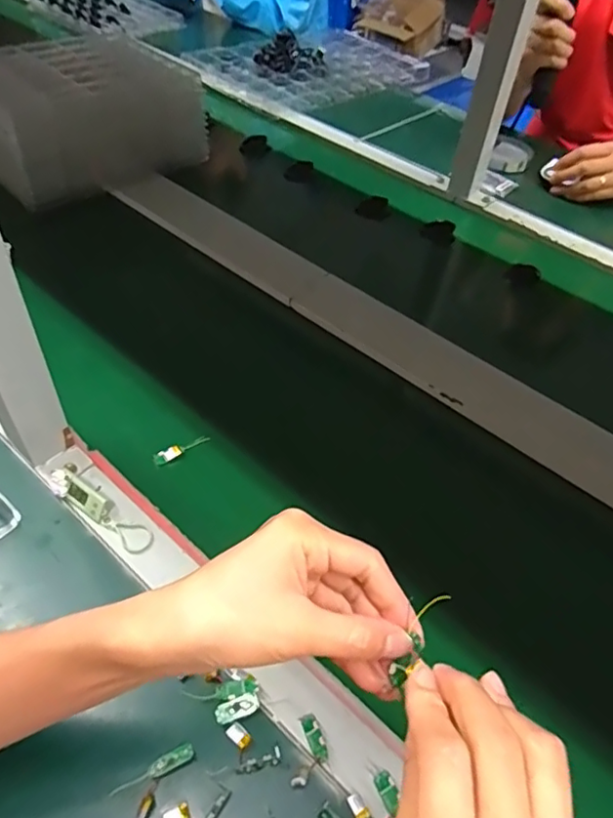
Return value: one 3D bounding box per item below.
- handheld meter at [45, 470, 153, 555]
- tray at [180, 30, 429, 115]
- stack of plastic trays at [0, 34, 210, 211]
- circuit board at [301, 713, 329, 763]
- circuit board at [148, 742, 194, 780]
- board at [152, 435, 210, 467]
[{"bbox_3d":[-0.175,0.079,0.475,0.108,0.020,0.024,28,53,19],"label":"handheld meter"},{"bbox_3d":[0.019,-0.739,1.214,0.363,0.045,0.464,36,54,18],"label":"tray"},{"bbox_3d":[-0.329,-0.440,0.857,0.285,0.138,0.234,-27,56,-25],"label":"stack of plastic trays"},{"bbox_3d":[0.006,0.221,0.382,0.011,0.005,0.029,-17,52,-19],"label":"circuit board"},{"bbox_3d":[-0.086,0.224,0.363,0.029,0.004,0.011,-21,54,-21],"label":"circuit board"},{"bbox_3d":[-0.120,0.039,0.550,0.056,0.012,0.011,-27,56,-25],"label":"board"}]

